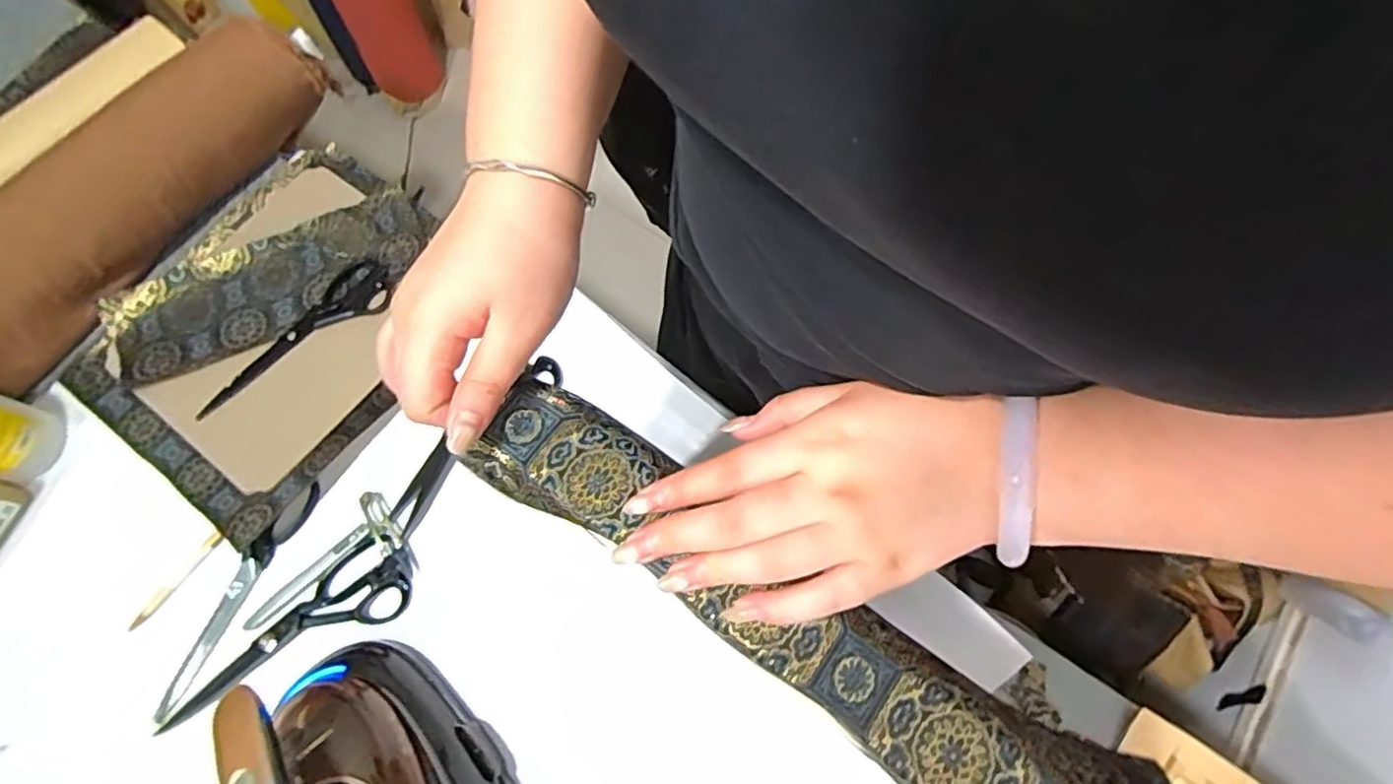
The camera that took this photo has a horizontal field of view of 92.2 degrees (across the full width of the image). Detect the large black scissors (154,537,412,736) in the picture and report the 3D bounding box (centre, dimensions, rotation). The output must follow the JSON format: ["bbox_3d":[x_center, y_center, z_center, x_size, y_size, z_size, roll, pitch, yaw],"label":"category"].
[{"bbox_3d":[-0.384,0.219,0.631,0.231,0.018,0.081,-27,70,-10],"label":"large black scissors"}]

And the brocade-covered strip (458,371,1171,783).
[{"bbox_3d":[0.044,0.103,0.308,0.333,0.039,0.064,33,72,13],"label":"brocade-covered strip"}]

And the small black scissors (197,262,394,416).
[{"bbox_3d":[-0.448,-0.067,0.740,0.235,0.011,0.073,-37,72,-14],"label":"small black scissors"}]

